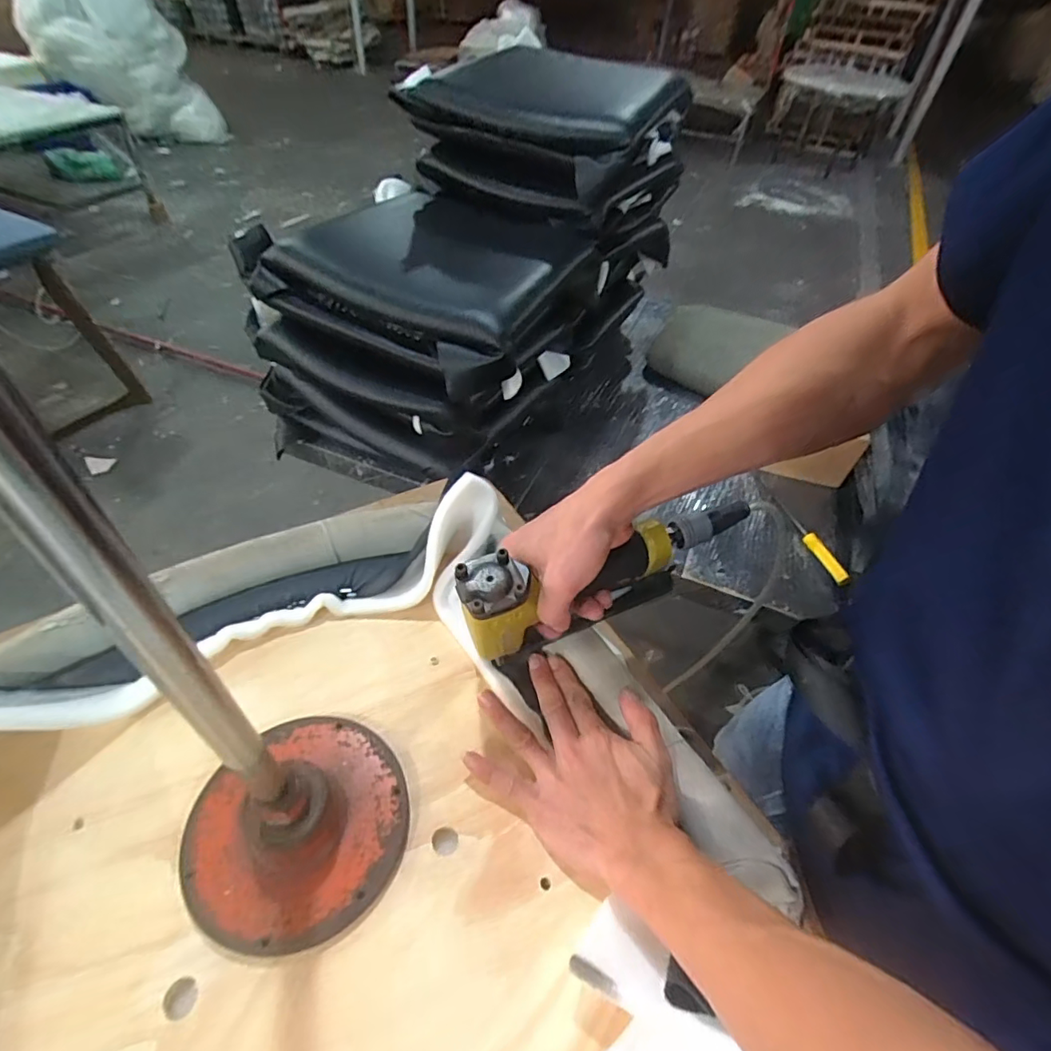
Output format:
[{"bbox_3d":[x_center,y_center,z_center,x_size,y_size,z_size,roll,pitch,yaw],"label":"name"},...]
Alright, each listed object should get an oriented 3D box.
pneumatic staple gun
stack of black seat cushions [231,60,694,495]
[{"bbox_3d":[0.061,0.046,0.443,0.246,0.115,0.041,-12,49,-27],"label":"pneumatic staple gun"},{"bbox_3d":[-0.104,-0.553,1.205,0.599,0.553,0.895,23,50,15],"label":"stack of black seat cushions"}]

